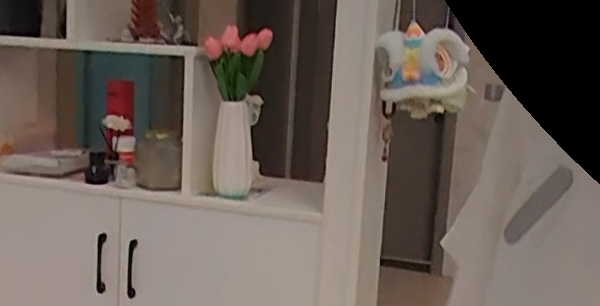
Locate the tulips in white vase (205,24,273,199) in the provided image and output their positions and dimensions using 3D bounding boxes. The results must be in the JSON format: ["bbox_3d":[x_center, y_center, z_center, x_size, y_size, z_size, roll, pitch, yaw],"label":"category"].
[{"bbox_3d":[-0.134,-0.083,1.292,0.122,0.328,0.126,2,8,-9],"label":"tulips in white vase"}]

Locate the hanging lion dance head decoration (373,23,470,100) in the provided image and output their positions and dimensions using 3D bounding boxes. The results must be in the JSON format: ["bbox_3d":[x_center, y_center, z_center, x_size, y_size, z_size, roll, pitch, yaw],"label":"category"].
[{"bbox_3d":[0.221,-0.160,1.149,0.146,0.129,0.093,9,8,26],"label":"hanging lion dance head decoration"}]

